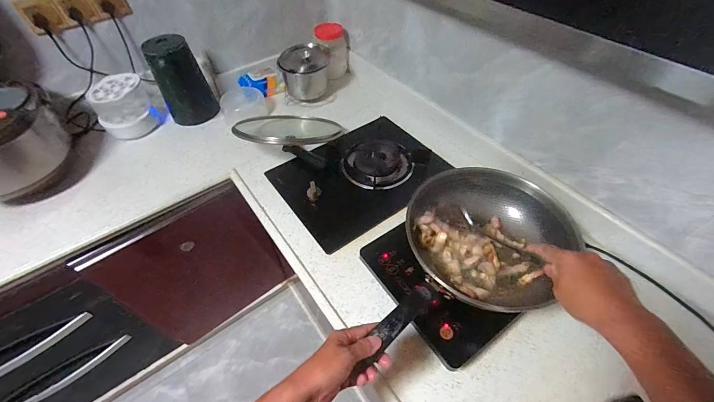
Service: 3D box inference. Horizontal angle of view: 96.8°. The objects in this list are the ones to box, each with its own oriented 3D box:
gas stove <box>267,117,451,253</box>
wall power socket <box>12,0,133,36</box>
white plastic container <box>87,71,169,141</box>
[{"bbox_3d":[0.008,-0.086,0.867,0.420,0.060,0.322,-30,55,-21],"label":"gas stove"},{"bbox_3d":[-0.803,-0.555,0.913,0.256,0.093,0.023,-37,58,-25],"label":"wall power socket"},{"bbox_3d":[-0.733,-0.302,1.002,0.168,0.136,0.145,-36,58,-25],"label":"white plastic container"}]

